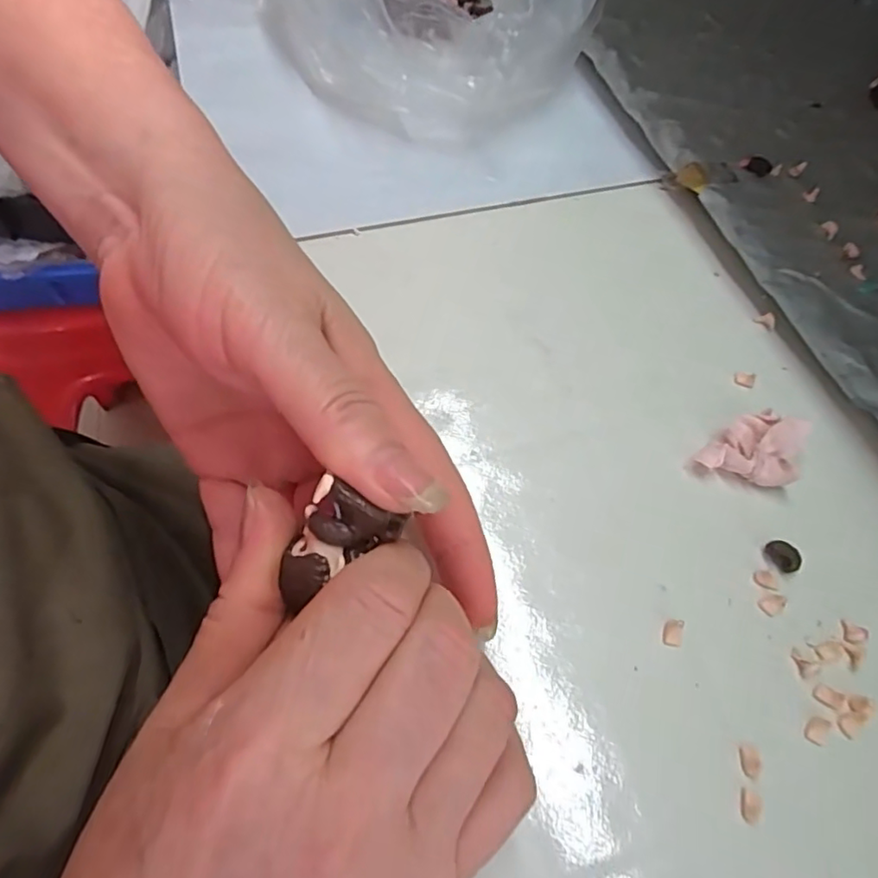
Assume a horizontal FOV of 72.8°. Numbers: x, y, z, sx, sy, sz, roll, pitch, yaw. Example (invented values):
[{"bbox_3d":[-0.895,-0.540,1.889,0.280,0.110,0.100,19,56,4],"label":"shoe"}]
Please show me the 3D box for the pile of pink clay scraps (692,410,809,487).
[{"bbox_3d":[0.116,0.003,0.222,0.037,0.014,0.025,13,59,6],"label":"pile of pink clay scraps"}]

